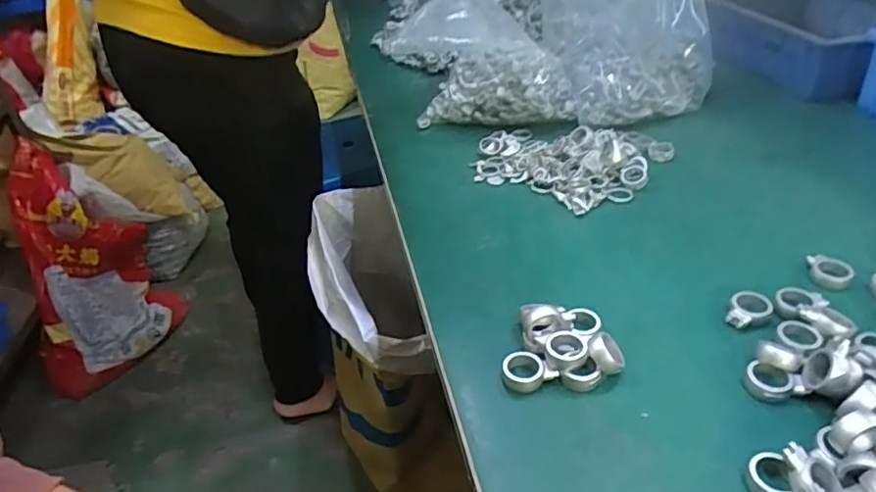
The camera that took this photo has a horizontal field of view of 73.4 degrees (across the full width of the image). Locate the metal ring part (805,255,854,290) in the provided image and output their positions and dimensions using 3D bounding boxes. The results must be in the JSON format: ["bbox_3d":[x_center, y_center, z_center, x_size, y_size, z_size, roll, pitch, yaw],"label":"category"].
[{"bbox_3d":[0.285,0.018,0.430,0.030,0.011,0.027,21,43,33],"label":"metal ring part"}]

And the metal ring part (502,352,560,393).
[{"bbox_3d":[0.055,0.079,0.372,0.031,0.011,0.027,-19,37,-18],"label":"metal ring part"}]

